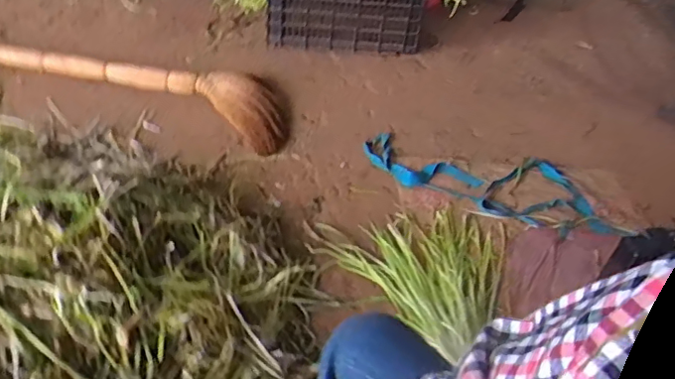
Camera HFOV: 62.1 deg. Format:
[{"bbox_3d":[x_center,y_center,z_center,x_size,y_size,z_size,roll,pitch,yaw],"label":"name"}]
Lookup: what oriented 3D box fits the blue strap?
[{"bbox_3d":[0.360,-0.021,1.332,0.586,0.030,0.217,10,43,3],"label":"blue strap"}]

